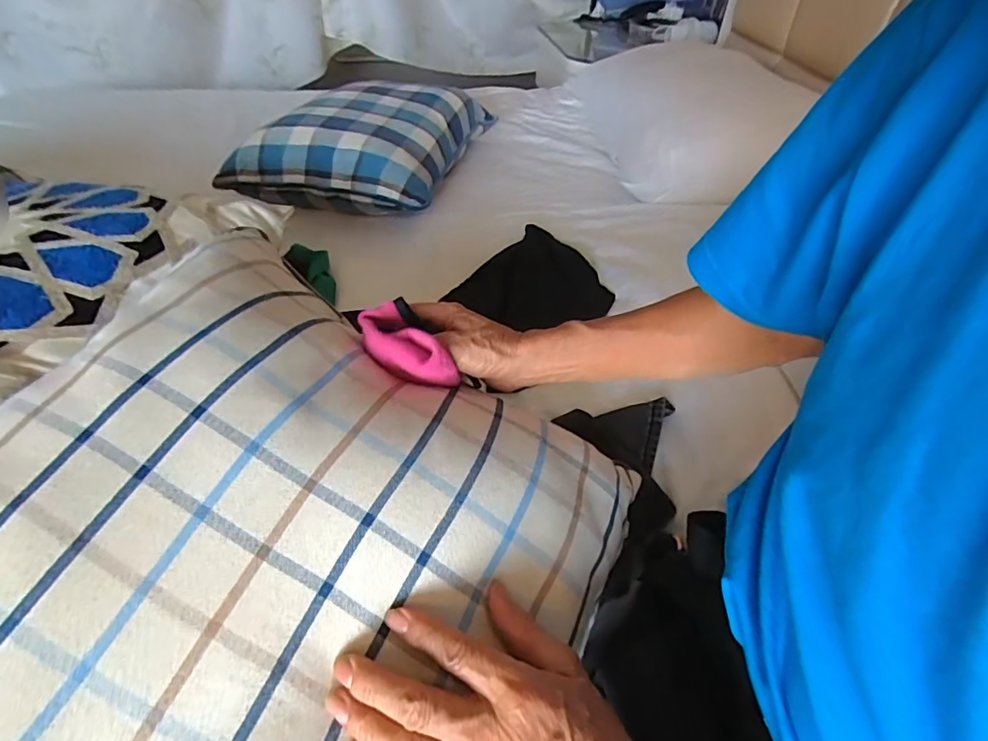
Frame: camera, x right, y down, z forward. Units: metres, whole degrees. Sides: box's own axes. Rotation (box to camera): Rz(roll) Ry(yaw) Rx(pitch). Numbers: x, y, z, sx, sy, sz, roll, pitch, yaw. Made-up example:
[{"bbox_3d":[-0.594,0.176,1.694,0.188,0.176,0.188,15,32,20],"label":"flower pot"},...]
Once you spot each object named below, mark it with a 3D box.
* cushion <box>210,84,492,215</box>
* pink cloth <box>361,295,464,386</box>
[{"bbox_3d":[-0.233,-0.440,0.929,0.338,0.126,0.442,10,46,7],"label":"cushion"},{"bbox_3d":[-0.070,-0.021,0.396,0.058,0.038,0.086,-31,55,-29],"label":"pink cloth"}]

